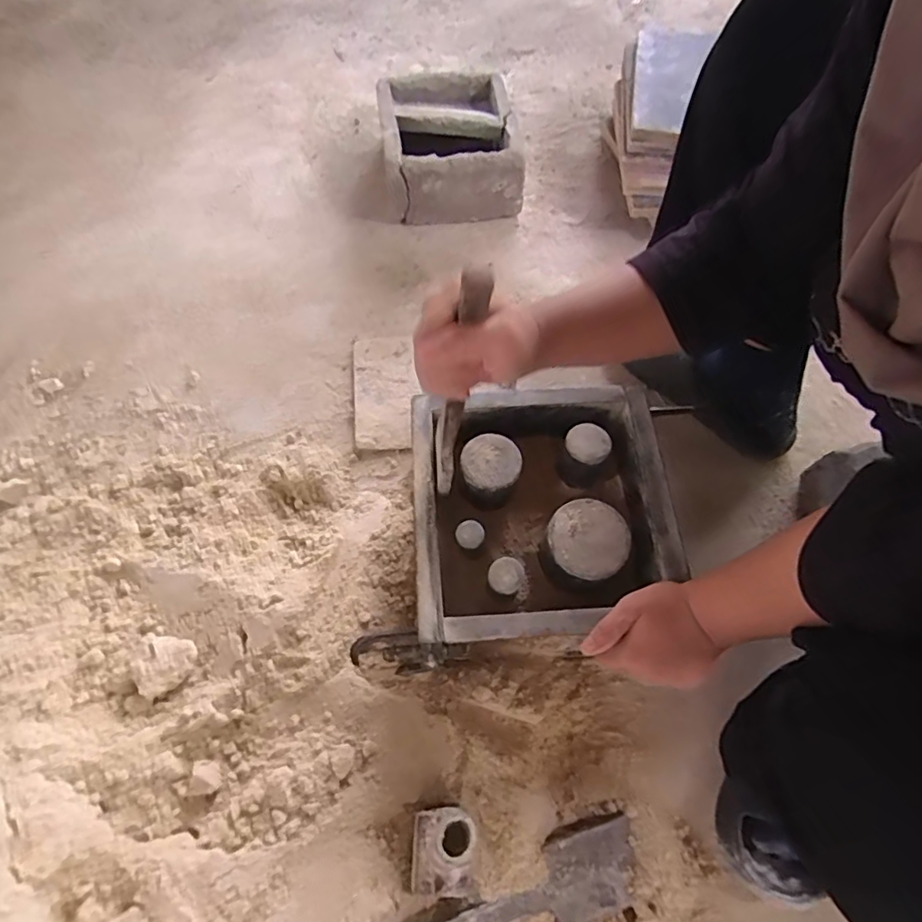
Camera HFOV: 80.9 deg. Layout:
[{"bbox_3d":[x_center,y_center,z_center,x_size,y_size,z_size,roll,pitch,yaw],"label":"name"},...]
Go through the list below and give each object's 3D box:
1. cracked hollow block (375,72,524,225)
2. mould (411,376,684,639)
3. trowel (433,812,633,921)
[{"bbox_3d":[-0.019,-0.471,0.822,0.191,0.109,0.194,-7,64,-3],"label":"cracked hollow block"},{"bbox_3d":[0.076,0.052,0.535,0.234,0.082,0.230,-4,66,-2],"label":"mould"},{"bbox_3d":[0.008,0.368,0.428,0.311,0.026,0.063,-5,65,-24],"label":"trowel"}]

